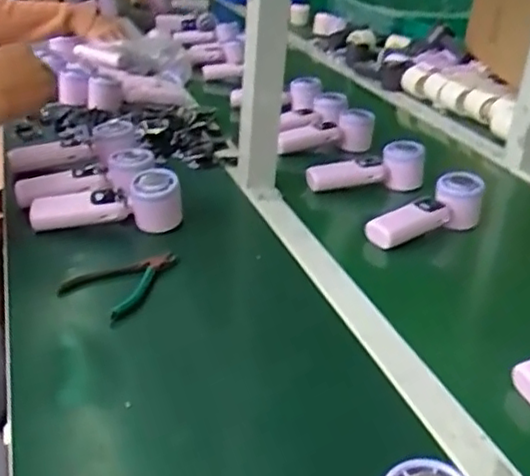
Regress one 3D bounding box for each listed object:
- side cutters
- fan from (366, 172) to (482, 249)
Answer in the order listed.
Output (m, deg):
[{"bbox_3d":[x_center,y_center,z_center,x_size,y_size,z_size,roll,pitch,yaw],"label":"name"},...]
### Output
[{"bbox_3d":[-0.146,0.040,0.681,0.080,0.015,0.116,16,30,23],"label":"side cutters"},{"bbox_3d":[0.198,-0.026,0.824,0.161,0.062,0.052,-23,35,-19],"label":"fan"}]

